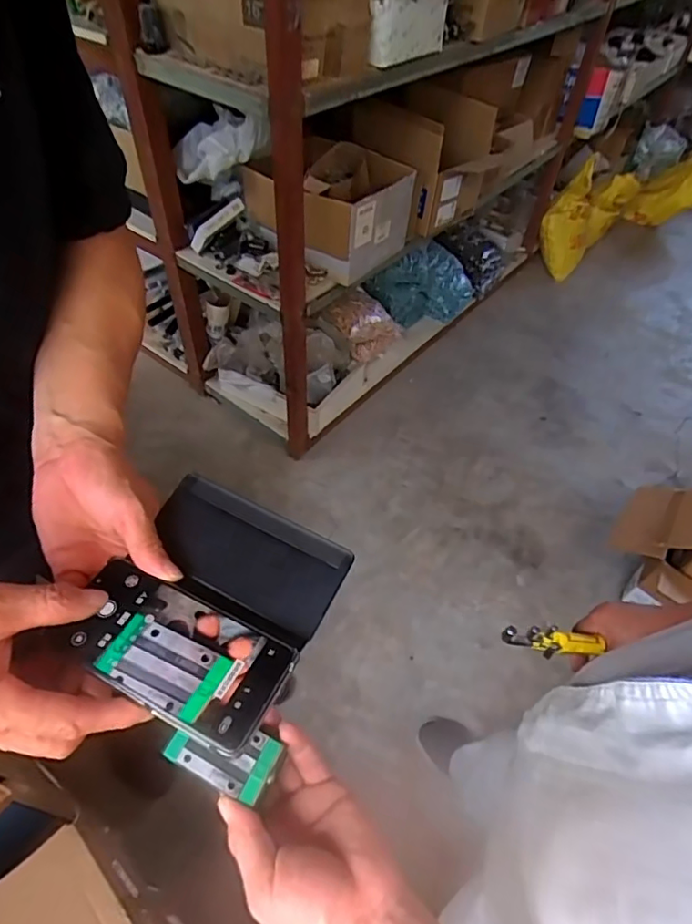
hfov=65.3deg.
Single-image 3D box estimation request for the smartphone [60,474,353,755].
[{"bbox_3d":[-0.094,0.096,0.383,0.148,0.020,0.156,23,53,14],"label":"smartphone"}]

